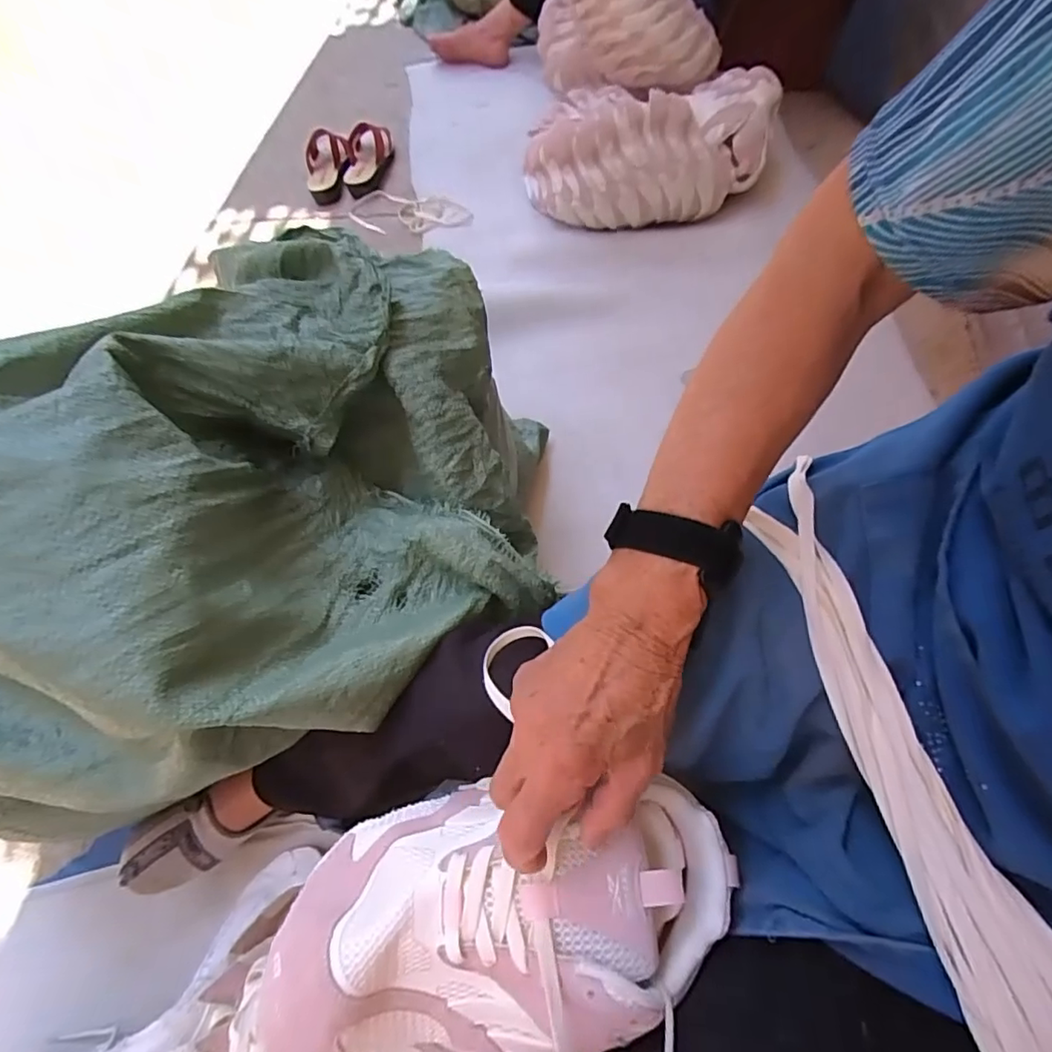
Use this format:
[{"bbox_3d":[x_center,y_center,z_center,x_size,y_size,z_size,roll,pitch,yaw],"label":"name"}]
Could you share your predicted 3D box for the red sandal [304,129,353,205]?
[{"bbox_3d":[-0.448,-0.810,1.255,0.106,0.052,0.218,-10,62,-3],"label":"red sandal"}]

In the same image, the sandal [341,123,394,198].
[{"bbox_3d":[-0.356,-0.816,1.250,0.100,0.055,0.205,-2,62,1],"label":"sandal"}]

